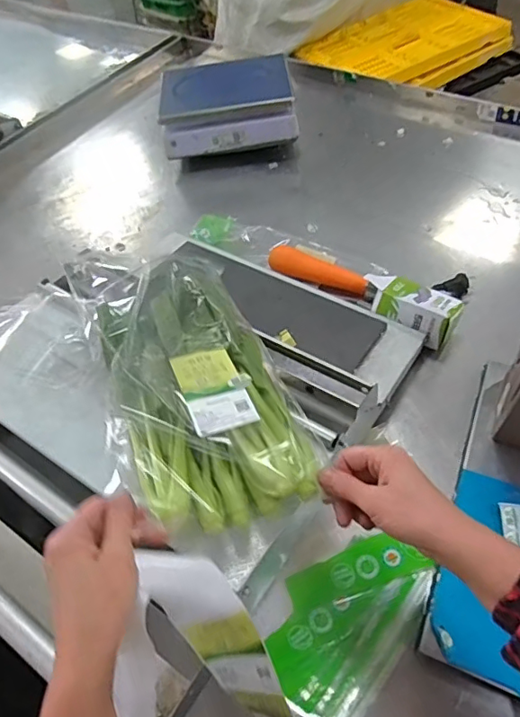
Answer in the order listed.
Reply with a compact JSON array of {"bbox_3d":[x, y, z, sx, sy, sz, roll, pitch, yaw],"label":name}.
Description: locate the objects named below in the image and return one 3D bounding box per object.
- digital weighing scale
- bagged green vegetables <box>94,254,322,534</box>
[{"bbox_3d":[-0.070,-0.531,1.089,0.265,0.094,0.229,-8,53,1],"label":"digital weighing scale"},{"bbox_3d":[-0.077,-0.002,0.562,0.169,0.077,0.368,-15,45,-9],"label":"bagged green vegetables"}]

